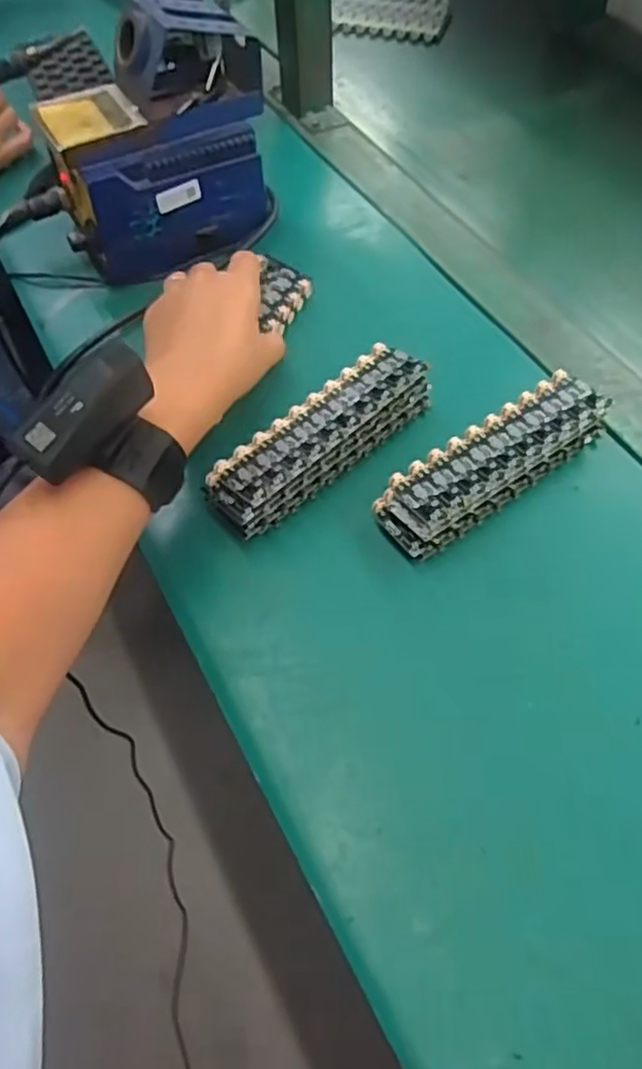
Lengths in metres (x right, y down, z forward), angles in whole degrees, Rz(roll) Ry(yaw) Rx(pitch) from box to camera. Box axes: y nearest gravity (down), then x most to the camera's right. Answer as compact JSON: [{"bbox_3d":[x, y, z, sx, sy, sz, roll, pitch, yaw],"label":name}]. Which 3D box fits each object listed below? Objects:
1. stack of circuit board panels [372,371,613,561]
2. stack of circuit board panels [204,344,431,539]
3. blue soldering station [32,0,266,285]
[{"bbox_3d":[0.111,-0.046,0.451,0.168,0.025,0.050,-32,62,-17],"label":"stack of circuit board panels"},{"bbox_3d":[-0.001,-0.064,0.464,0.166,0.035,0.050,-40,64,-21],"label":"stack of circuit board panels"},{"bbox_3d":[-0.124,-0.311,0.554,0.174,0.153,0.118,-22,59,-12],"label":"blue soldering station"}]

